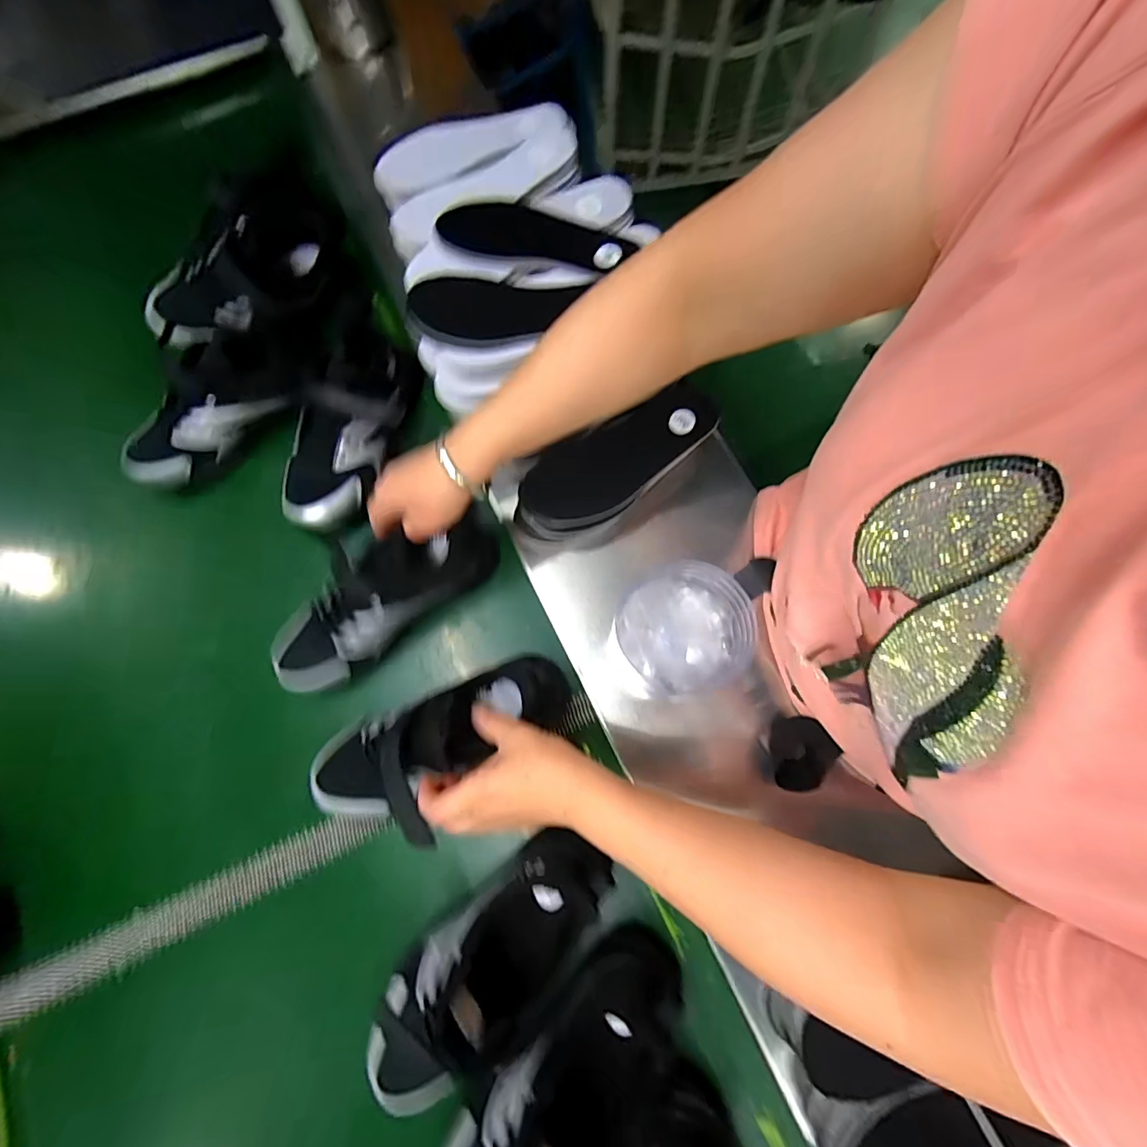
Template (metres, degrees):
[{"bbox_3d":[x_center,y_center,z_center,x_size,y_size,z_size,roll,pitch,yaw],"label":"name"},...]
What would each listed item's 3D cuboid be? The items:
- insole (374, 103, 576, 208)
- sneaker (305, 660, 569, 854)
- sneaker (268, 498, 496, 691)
[{"bbox_3d":[-0.118,-0.485,0.552,0.225,0.019,0.076,-24,77,-2],"label":"insole"},{"bbox_3d":[-0.105,0.146,0.405,0.222,0.083,0.106,-22,74,-5],"label":"sneaker"},{"bbox_3d":[-0.171,0.019,0.442,0.213,0.076,0.075,-36,76,-18],"label":"sneaker"}]

